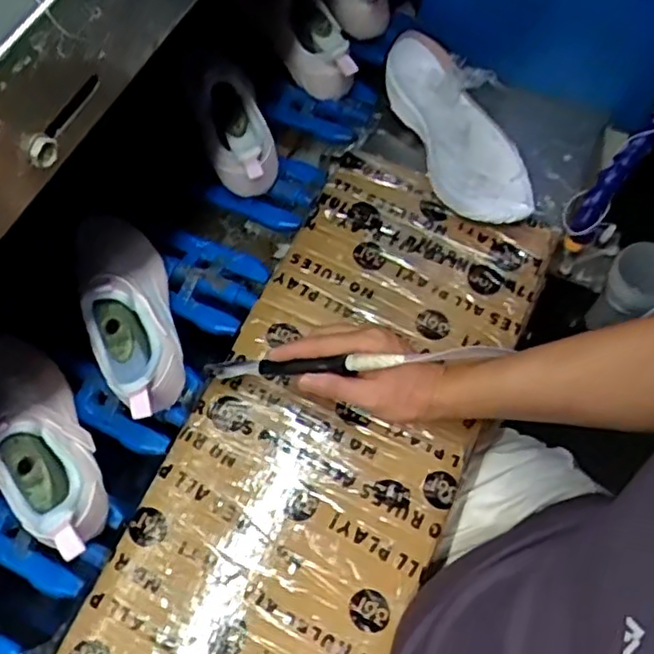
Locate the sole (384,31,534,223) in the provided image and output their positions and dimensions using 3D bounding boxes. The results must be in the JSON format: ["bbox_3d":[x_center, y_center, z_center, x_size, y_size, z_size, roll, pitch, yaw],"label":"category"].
[{"bbox_3d":[0.145,-0.215,0.735,0.103,0.037,0.241,-19,67,-9],"label":"sole"}]

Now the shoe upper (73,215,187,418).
[{"bbox_3d":[-0.187,-0.019,0.635,0.082,0.088,0.223,-22,67,-10],"label":"shoe upper"}]

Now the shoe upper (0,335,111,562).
[{"bbox_3d":[-0.255,0.092,0.583,0.072,0.095,0.222,-27,68,-13],"label":"shoe upper"}]

